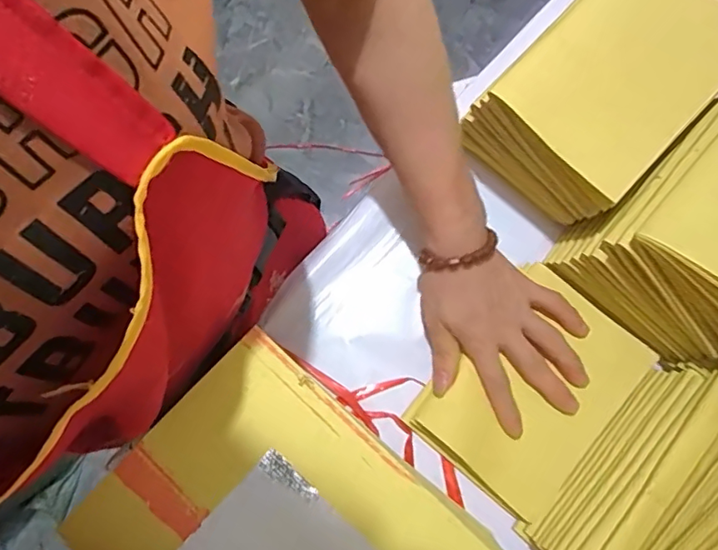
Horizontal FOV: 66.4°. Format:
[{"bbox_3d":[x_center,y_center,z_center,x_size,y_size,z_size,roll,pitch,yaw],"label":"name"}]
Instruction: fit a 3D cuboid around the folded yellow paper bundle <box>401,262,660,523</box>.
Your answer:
[{"bbox_3d":[0.132,0.087,0.416,0.121,0.022,0.162,39,82,7],"label":"folded yellow paper bundle"}]

